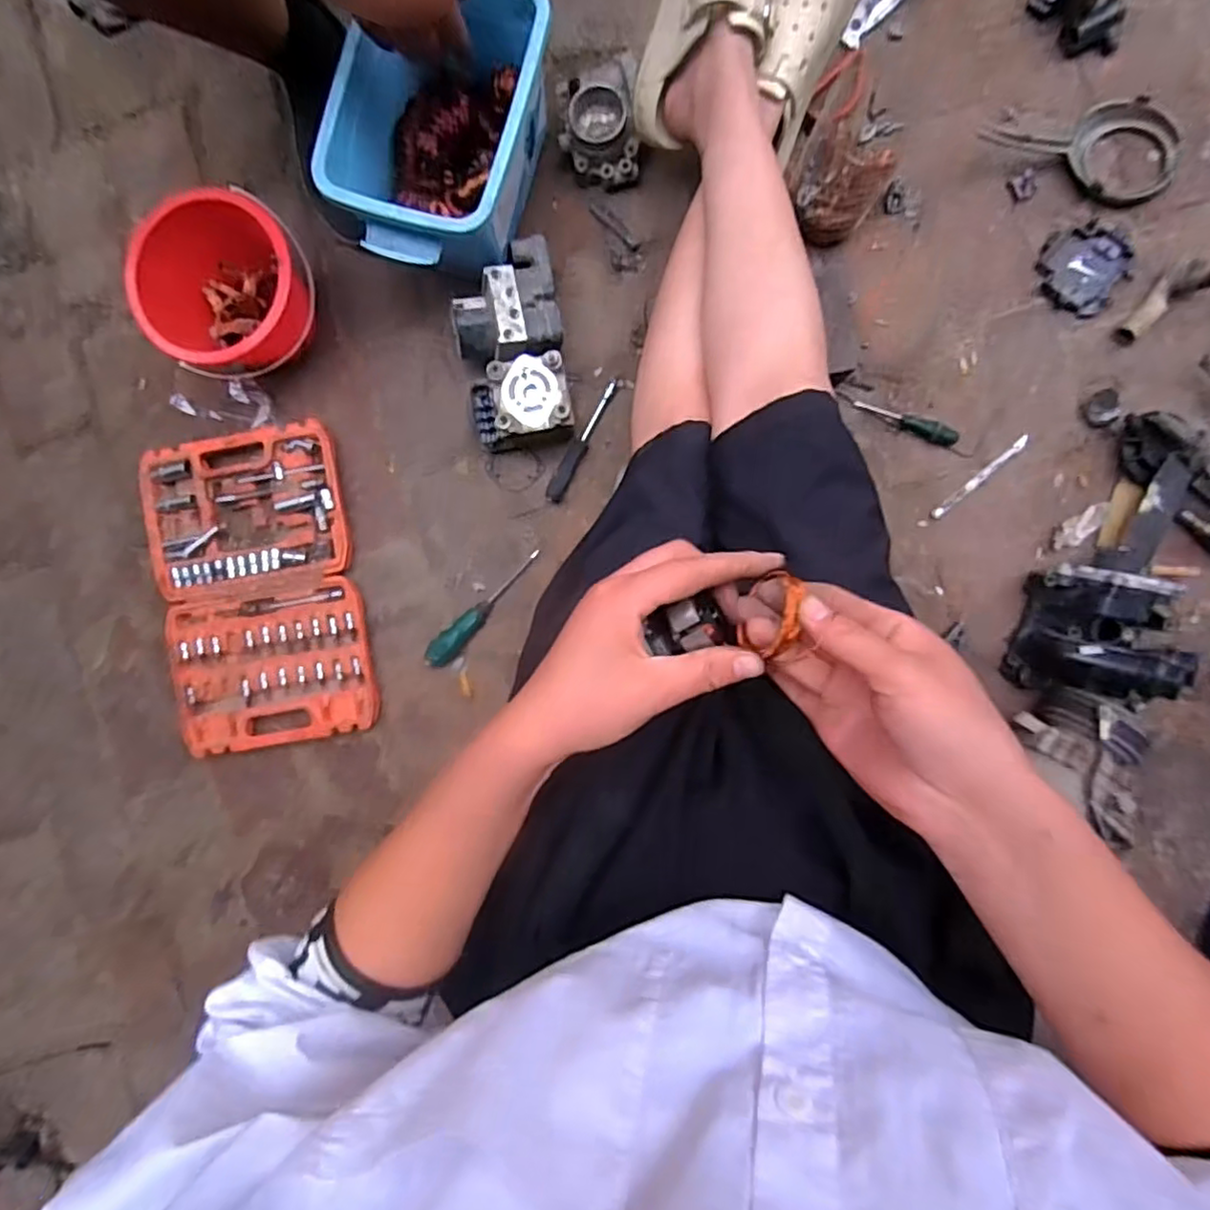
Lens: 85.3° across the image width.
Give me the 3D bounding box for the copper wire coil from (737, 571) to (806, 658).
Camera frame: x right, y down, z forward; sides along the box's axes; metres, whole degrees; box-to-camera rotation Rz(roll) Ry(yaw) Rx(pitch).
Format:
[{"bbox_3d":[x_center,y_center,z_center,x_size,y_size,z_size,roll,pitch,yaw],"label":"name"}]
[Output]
[{"bbox_3d":[0.083,0.004,0.319,0.028,0.017,0.040,28,95,2],"label":"copper wire coil"}]

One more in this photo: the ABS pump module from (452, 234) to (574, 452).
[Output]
[{"bbox_3d":[-0.105,-0.292,0.759,0.122,0.087,0.206,-8,92,4],"label":"ABS pump module"}]

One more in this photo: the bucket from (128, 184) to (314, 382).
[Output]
[{"bbox_3d":[-0.418,-0.354,0.746,0.155,0.122,0.181,42,95,1],"label":"bucket"}]

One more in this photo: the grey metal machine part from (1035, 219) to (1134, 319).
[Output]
[{"bbox_3d":[0.538,-0.379,0.737,0.094,0.013,0.091,0,93,4],"label":"grey metal machine part"}]

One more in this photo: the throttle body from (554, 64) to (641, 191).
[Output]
[{"bbox_3d":[-0.008,-0.552,0.754,0.092,0.052,0.123,-3,93,4],"label":"throttle body"}]

